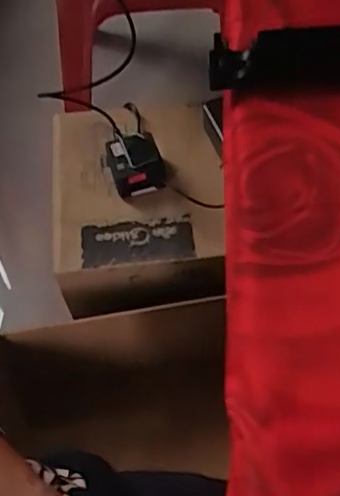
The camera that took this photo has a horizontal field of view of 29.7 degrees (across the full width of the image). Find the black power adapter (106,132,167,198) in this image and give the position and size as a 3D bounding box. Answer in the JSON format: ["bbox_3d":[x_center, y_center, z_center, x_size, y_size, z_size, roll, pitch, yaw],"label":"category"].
[{"bbox_3d":[-0.048,-0.116,0.885,0.070,0.049,0.088,-15,55,-5],"label":"black power adapter"}]

